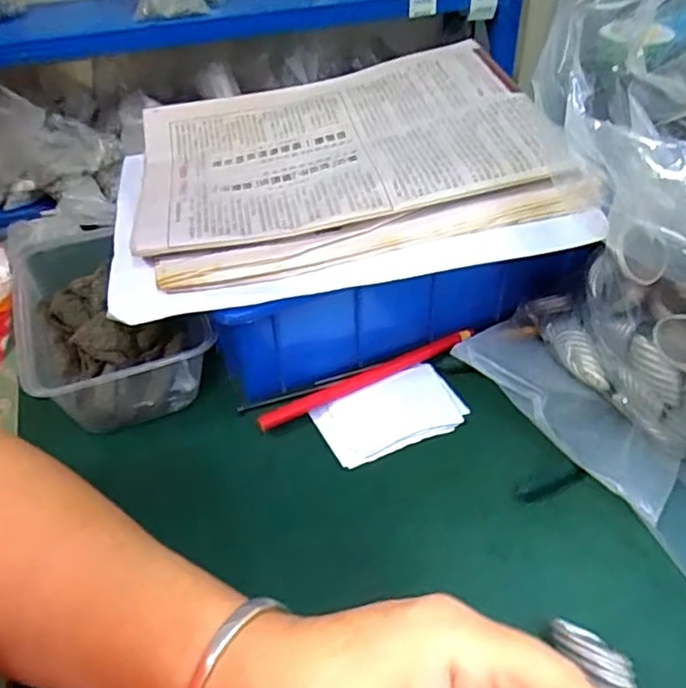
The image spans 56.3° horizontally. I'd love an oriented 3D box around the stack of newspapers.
[{"bbox_3d":[-0.006,-0.122,0.428,0.283,0.052,0.230,-7,42,-5],"label":"stack of newspapers"}]

